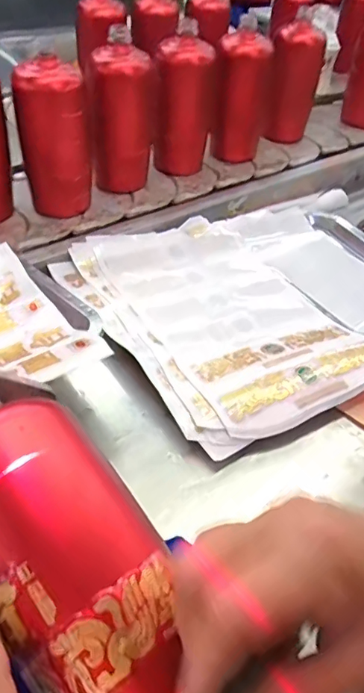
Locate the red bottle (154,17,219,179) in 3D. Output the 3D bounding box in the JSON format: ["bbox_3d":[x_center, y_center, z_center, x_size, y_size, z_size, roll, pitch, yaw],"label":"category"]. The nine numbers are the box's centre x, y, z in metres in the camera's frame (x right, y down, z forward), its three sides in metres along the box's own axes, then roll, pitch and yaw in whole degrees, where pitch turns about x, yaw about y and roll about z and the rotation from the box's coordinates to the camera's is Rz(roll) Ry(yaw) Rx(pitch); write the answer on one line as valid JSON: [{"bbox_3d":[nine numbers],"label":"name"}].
[{"bbox_3d":[0.001,-0.340,0.725,0.072,0.175,0.073,11,44,5],"label":"red bottle"}]

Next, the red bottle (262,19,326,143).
[{"bbox_3d":[0.178,-0.418,0.837,0.079,0.166,0.095,11,44,5],"label":"red bottle"}]

